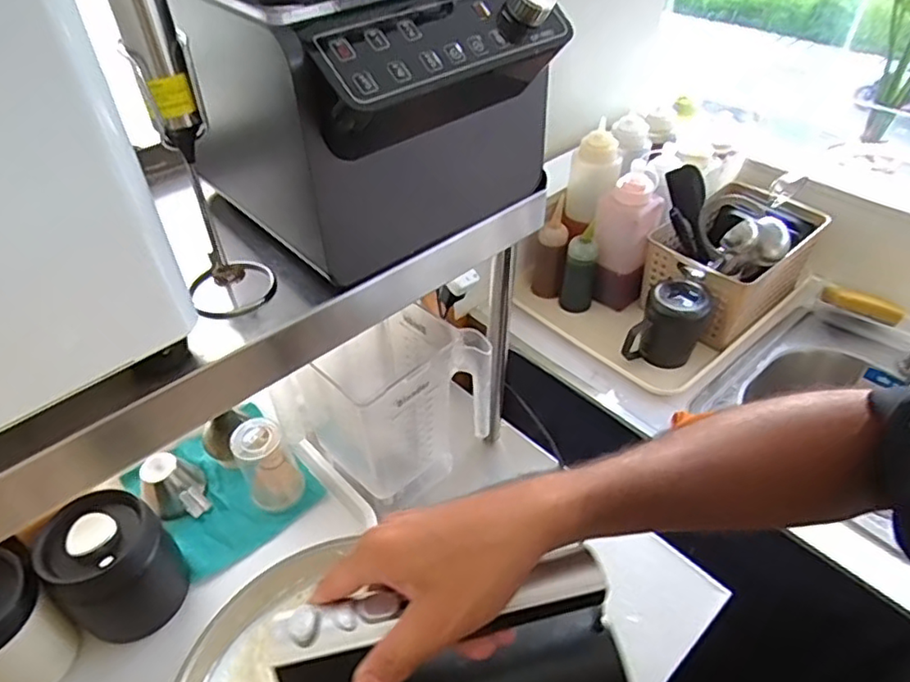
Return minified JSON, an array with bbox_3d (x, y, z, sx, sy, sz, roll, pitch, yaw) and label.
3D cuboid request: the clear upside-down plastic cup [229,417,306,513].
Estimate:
[{"bbox_3d":[-0.212,0.143,0.714,0.062,0.112,0.050,-17,45,-17],"label":"clear upside-down plastic cup"}]

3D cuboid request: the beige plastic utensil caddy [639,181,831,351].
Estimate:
[{"bbox_3d":[0.467,-0.134,1.041,0.308,0.180,0.173,-31,50,-29],"label":"beige plastic utensil caddy"}]

